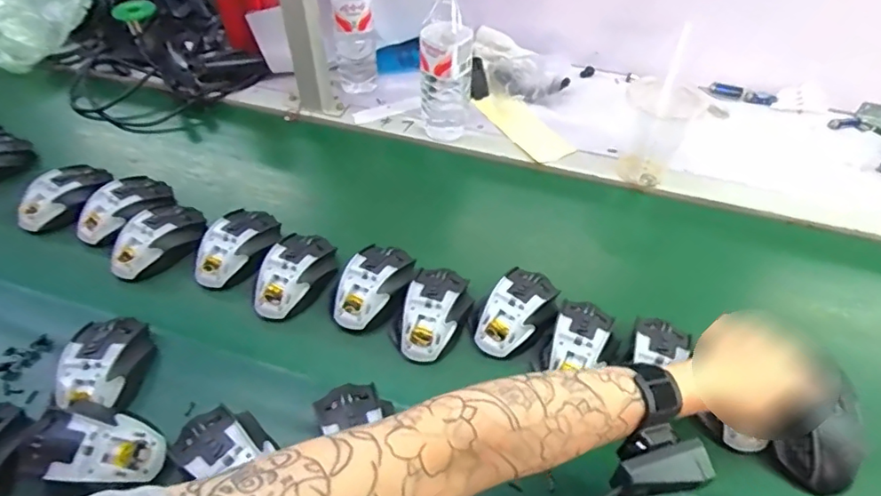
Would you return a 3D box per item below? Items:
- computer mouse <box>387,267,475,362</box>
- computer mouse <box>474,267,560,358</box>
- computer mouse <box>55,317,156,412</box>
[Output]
[{"bbox_3d":[-0.008,0.068,0.597,0.076,0.035,0.112,21,50,12],"label":"computer mouse"},{"bbox_3d":[0.085,0.070,0.599,0.070,0.038,0.110,34,54,22],"label":"computer mouse"},{"bbox_3d":[-0.322,0.112,0.535,0.071,0.033,0.098,0,49,-6],"label":"computer mouse"}]

